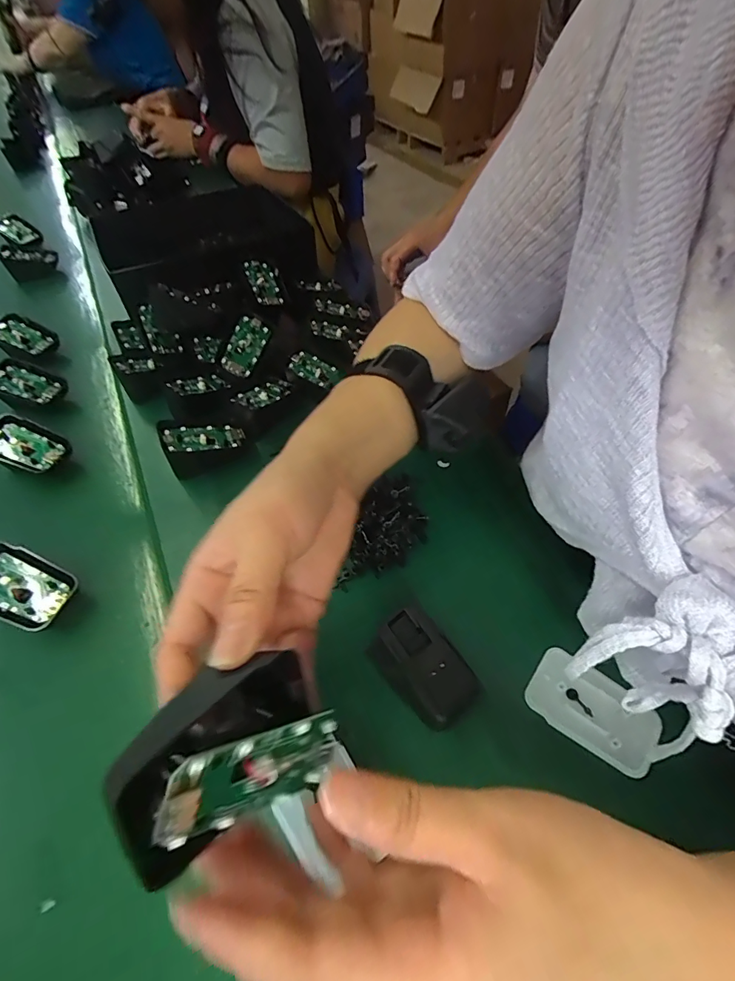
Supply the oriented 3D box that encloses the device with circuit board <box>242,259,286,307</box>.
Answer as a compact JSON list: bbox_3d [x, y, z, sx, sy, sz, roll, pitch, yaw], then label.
[{"bbox_3d":[-0.114,-0.234,0.496,0.037,0.006,0.065,-18,75,-26],"label":"device with circuit board"}]

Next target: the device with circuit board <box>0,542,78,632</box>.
[{"bbox_3d":[-0.240,0.066,0.302,0.067,0.011,0.044,27,57,2],"label":"device with circuit board"}]

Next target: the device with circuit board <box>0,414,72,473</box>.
[{"bbox_3d":[-0.309,-0.041,0.394,0.068,0.012,0.042,27,61,-1],"label":"device with circuit board"}]

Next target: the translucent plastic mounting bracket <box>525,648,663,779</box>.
[{"bbox_3d":[0.132,0.128,0.259,0.068,0.004,0.041,26,72,28],"label":"translucent plastic mounting bracket"}]

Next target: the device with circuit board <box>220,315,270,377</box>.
[{"bbox_3d":[-0.124,-0.147,0.448,0.032,0.005,0.062,26,78,-15],"label":"device with circuit board"}]

